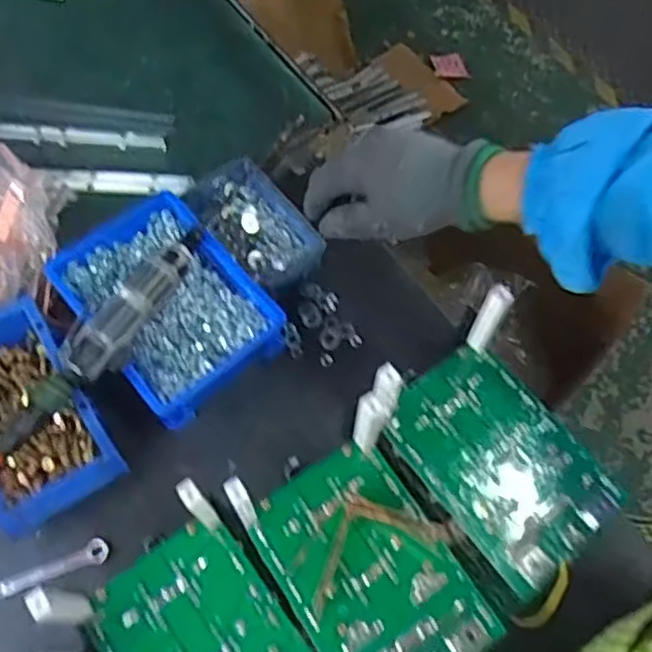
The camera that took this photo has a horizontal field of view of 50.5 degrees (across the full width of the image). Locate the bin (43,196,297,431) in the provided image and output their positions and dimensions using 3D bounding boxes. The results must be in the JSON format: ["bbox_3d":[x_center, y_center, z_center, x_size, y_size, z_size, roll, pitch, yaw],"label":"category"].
[{"bbox_3d":[-0.155,-0.022,0.672,0.144,0.058,0.212,-38,72,-17],"label":"bin"}]

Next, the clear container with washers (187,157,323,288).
[{"bbox_3d":[-0.070,-0.107,0.715,0.073,0.050,0.150,-40,72,-18],"label":"clear container with washers"}]

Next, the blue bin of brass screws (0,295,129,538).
[{"bbox_3d":[-0.269,0.080,0.614,0.116,0.073,0.183,-31,70,-15],"label":"blue bin of brass screws"}]

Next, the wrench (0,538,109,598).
[{"bbox_3d":[-0.252,0.215,0.592,0.132,0.012,0.024,-18,67,-10],"label":"wrench"}]

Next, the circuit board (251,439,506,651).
[{"bbox_3d":[0.031,0.168,0.475,0.109,0.013,0.161,-30,70,-14],"label":"circuit board"}]

